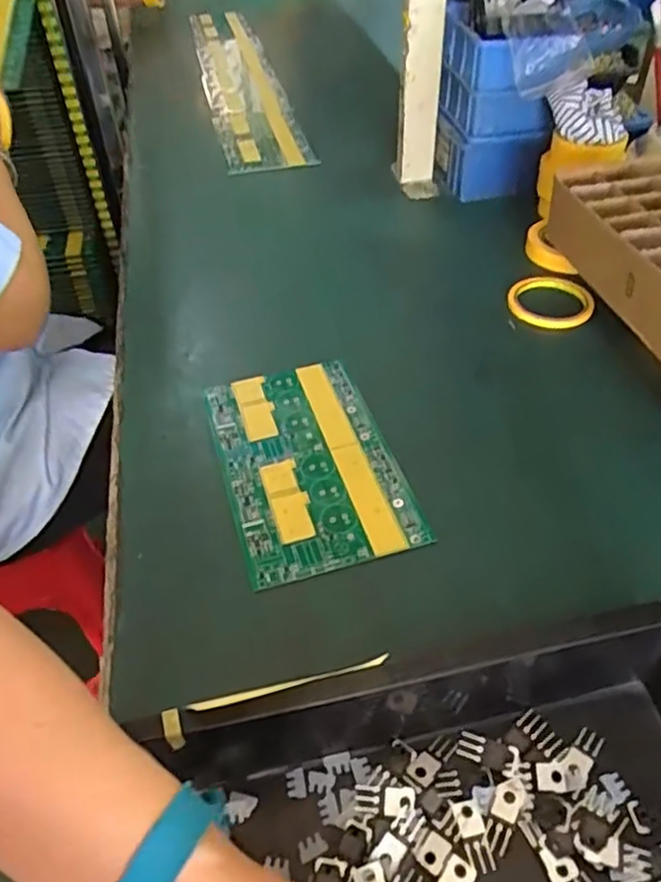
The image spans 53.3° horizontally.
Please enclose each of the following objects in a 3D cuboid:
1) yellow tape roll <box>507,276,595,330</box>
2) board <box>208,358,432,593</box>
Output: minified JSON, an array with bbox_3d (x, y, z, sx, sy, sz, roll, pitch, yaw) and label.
[{"bbox_3d":[0.254,-0.163,0.760,0.092,0.011,0.104,10,47,11],"label":"yellow tape roll"},{"bbox_3d":[-0.020,0.016,0.577,0.144,0.009,0.231,-13,46,-11],"label":"board"}]

